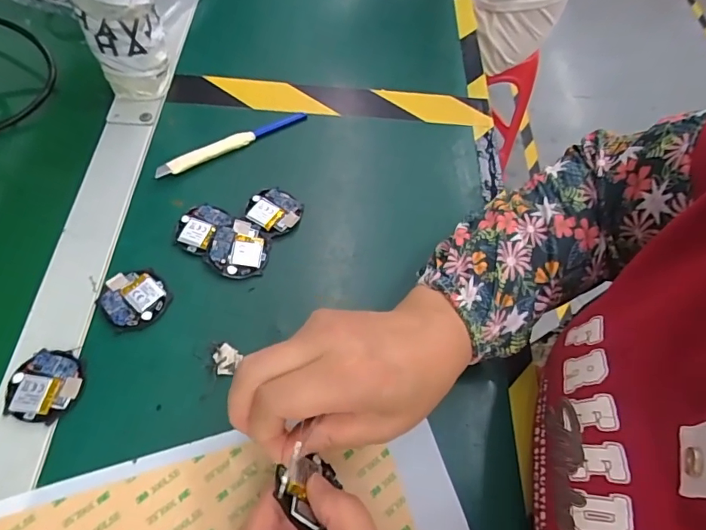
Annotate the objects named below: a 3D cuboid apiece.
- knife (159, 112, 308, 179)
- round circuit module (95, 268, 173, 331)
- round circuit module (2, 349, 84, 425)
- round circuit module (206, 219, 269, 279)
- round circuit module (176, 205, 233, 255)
[{"bbox_3d":[-0.100,-0.104,0.407,0.137,0.014,0.015,-32,68,-21],"label":"knife"},{"bbox_3d":[-0.150,0.023,0.329,0.041,0.007,0.043,2,60,-4],"label":"round circuit module"},{"bbox_3d":[-0.189,0.074,0.295,0.042,0.006,0.043,2,60,-4],"label":"round circuit module"},{"bbox_3d":[-0.083,-0.012,0.352,0.040,0.009,0.043,2,60,-4],"label":"round circuit module"},{"bbox_3d":[-0.114,-0.029,0.360,0.035,0.006,0.041,21,61,7],"label":"round circuit module"}]

